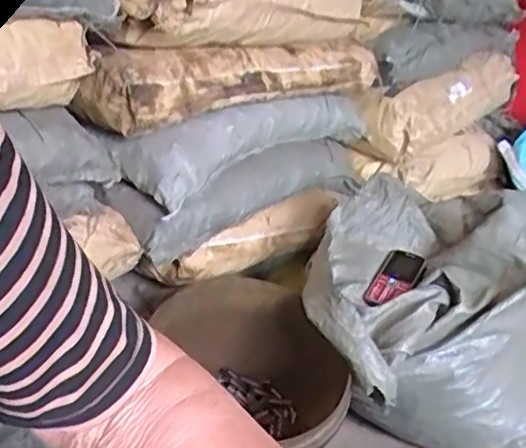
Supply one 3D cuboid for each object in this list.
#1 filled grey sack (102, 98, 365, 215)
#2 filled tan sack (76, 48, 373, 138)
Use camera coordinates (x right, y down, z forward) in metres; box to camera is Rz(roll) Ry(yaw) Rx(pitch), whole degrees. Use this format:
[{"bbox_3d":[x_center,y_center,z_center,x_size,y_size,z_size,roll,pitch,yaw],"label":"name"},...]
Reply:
[{"bbox_3d":[-0.005,-0.158,1.037,0.118,0.104,0.507,22,35,38],"label":"filled grey sack"},{"bbox_3d":[-0.026,-0.238,0.968,0.494,0.103,0.114,-19,32,-32],"label":"filled tan sack"}]

